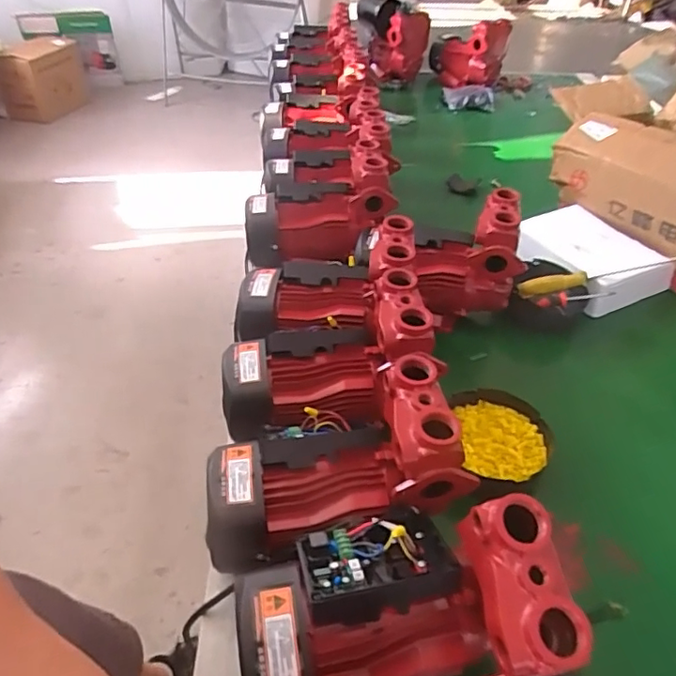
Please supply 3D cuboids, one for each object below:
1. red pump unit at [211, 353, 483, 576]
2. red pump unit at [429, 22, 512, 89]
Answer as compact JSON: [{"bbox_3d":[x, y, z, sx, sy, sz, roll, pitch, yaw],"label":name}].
[{"bbox_3d":[-0.010,0.128,0.559,0.271,0.100,0.122,-26,42,12],"label":"red pump unit"},{"bbox_3d":[0.378,-0.833,1.636,0.211,0.176,0.168,8,43,7],"label":"red pump unit"}]

